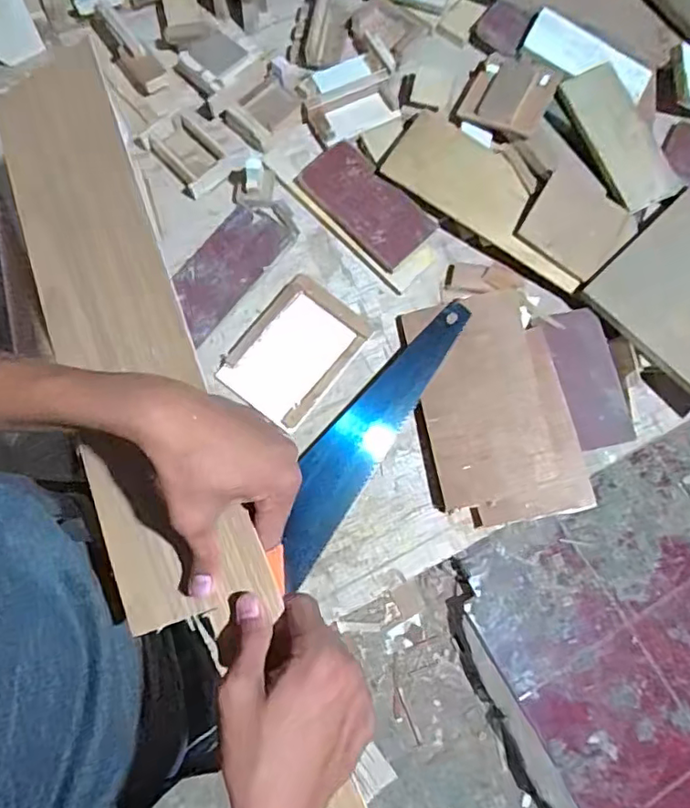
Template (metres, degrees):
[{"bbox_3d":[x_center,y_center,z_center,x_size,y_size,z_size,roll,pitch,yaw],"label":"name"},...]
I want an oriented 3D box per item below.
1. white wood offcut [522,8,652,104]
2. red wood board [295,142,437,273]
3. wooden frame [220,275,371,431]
[{"bbox_3d":[0.363,-0.518,0.852,0.192,0.014,0.080,31,76,6],"label":"white wood offcut"},{"bbox_3d":[0.027,-0.284,0.804,0.191,0.012,0.097,43,77,9],"label":"red wood board"},{"bbox_3d":[-0.068,-0.074,0.776,0.137,0.014,0.186,36,76,7],"label":"wooden frame"}]

